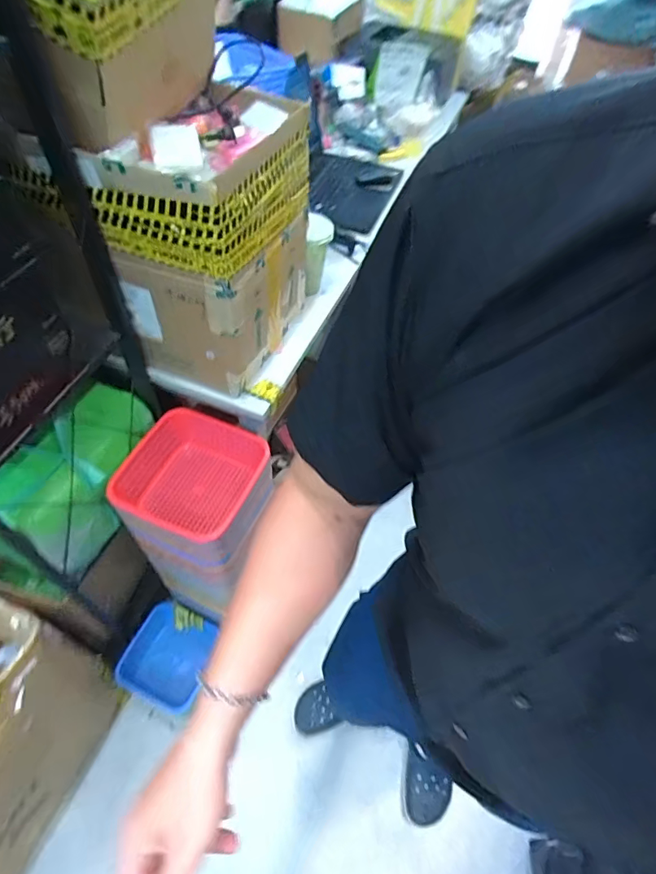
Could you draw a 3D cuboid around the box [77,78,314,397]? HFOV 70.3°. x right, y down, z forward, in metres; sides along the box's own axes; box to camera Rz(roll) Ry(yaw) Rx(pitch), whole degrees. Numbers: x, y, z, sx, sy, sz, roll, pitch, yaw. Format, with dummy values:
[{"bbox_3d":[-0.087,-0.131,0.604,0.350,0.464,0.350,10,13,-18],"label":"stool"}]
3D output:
[{"bbox_3d":[-0.170,-0.313,0.759,0.181,0.350,0.308,21,55,10],"label":"box"}]

